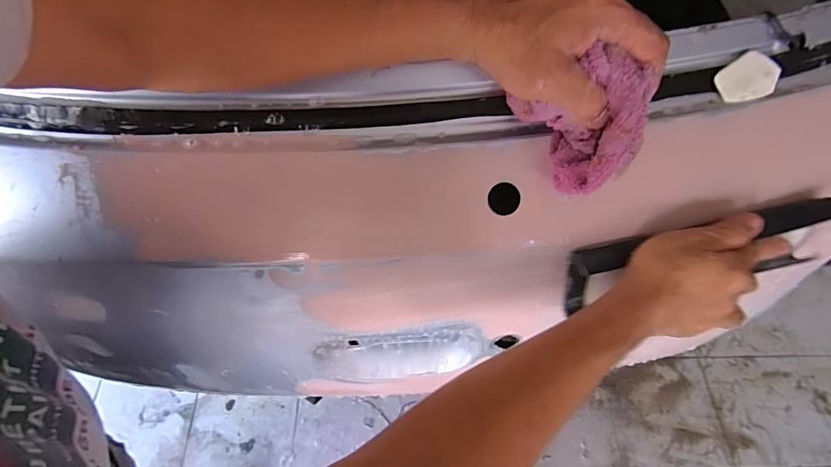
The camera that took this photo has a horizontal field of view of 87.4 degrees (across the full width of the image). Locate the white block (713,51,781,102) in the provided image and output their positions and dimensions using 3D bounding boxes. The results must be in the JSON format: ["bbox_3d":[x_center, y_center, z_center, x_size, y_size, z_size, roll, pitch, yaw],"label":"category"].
[{"bbox_3d":[0.275,-0.127,0.359,0.047,0.004,0.038,-32,97,6],"label":"white block"}]

